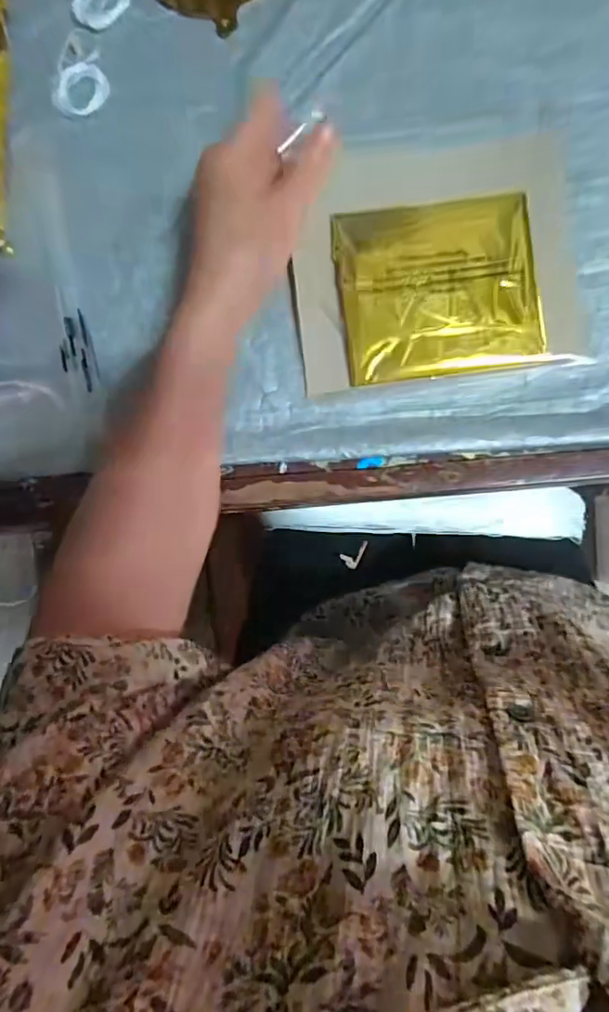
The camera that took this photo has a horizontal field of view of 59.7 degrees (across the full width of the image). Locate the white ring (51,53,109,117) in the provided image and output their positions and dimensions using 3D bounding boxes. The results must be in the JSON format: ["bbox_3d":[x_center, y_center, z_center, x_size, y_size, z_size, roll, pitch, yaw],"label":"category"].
[{"bbox_3d":[-0.169,-0.315,0.396,0.042,0.004,0.044,0,86,3],"label":"white ring"}]

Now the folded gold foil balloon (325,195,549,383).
[{"bbox_3d":[0.093,-0.149,0.362,0.134,0.008,0.115,-6,85,3],"label":"folded gold foil balloon"}]

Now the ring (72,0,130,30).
[{"bbox_3d":[-0.155,-0.381,0.398,0.043,0.004,0.043,0,86,3],"label":"ring"}]

